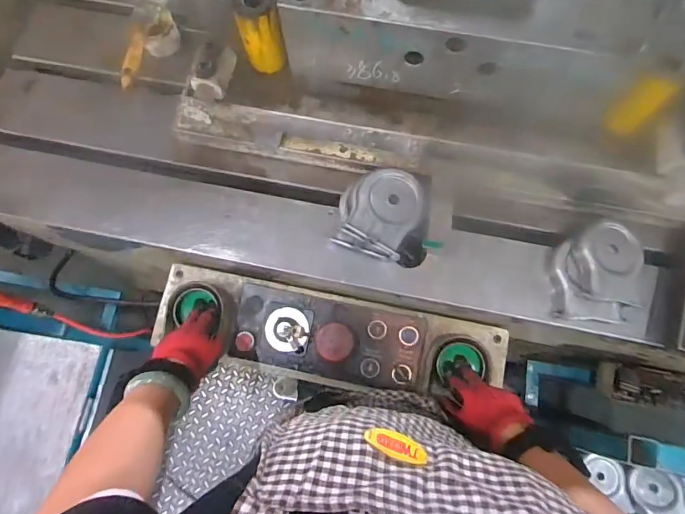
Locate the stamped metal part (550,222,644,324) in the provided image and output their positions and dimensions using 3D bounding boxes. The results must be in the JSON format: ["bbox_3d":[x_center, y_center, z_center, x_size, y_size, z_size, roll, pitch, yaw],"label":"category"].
[{"bbox_3d":[0.376,0.018,0.643,0.120,0.044,0.145,7,74,4],"label":"stamped metal part"}]

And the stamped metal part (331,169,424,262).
[{"bbox_3d":[0.055,-0.068,0.652,0.118,0.057,0.127,15,74,6],"label":"stamped metal part"}]

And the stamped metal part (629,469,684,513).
[{"bbox_3d":[0.667,0.518,0.927,0.087,0.012,0.129,-25,70,35],"label":"stamped metal part"}]

